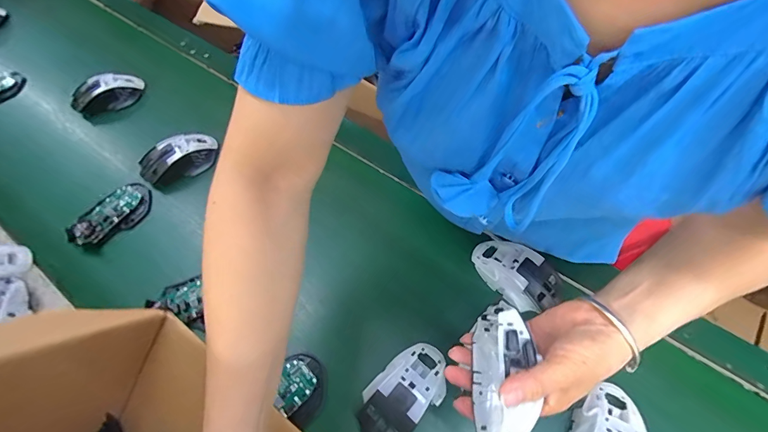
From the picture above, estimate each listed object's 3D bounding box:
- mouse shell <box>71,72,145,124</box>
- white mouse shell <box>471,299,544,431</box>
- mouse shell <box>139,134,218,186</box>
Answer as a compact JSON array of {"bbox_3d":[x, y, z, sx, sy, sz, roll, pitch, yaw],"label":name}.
[{"bbox_3d":[-0.499,-0.219,0.687,0.115,0.066,0.050,-38,65,-19],"label":"mouse shell"},{"bbox_3d":[0.096,0.130,0.301,0.035,0.063,0.111,5,59,5],"label":"white mouse shell"},{"bbox_3d":[-0.321,-0.092,0.585,0.115,0.031,0.064,-32,63,-16],"label":"mouse shell"}]

